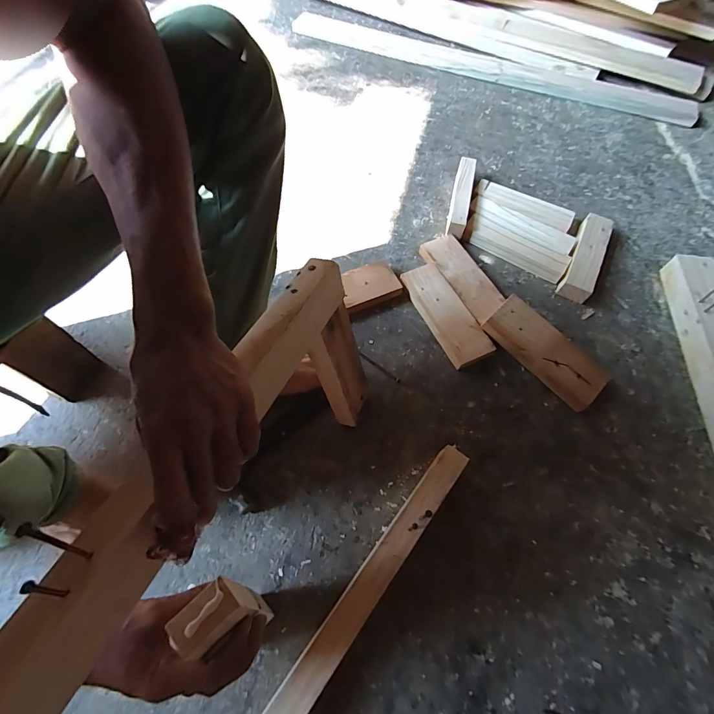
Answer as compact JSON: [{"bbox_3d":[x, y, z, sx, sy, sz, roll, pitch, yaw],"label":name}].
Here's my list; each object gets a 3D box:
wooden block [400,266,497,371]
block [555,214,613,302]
[{"bbox_3d":[0.150,-0.076,0.639,0.071,0.025,0.199,-22,67,-13],"label":"wooden block"},{"bbox_3d":[0.434,-0.192,0.700,0.055,0.042,0.215,26,67,13],"label":"block"}]

